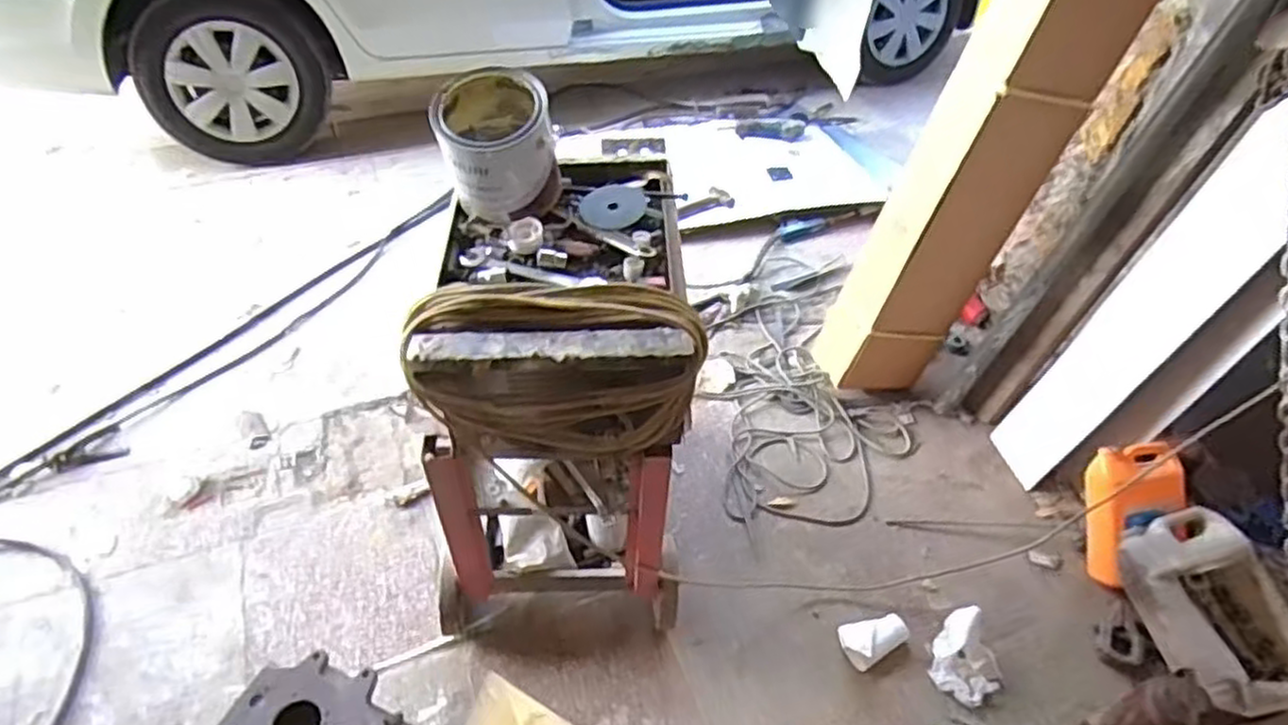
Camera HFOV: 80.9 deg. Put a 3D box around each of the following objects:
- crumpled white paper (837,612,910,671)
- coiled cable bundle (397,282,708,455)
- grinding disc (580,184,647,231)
[{"bbox_3d":[0.465,0.551,1.531,0.142,0.067,0.096,-20,51,-19],"label":"crumpled white paper"},{"bbox_3d":[-0.116,0.030,1.014,0.363,0.296,0.128,0,47,-4],"label":"coiled cable bundle"},{"bbox_3d":[-0.044,-0.225,1.088,0.091,0.007,0.102,5,46,1],"label":"grinding disc"}]

